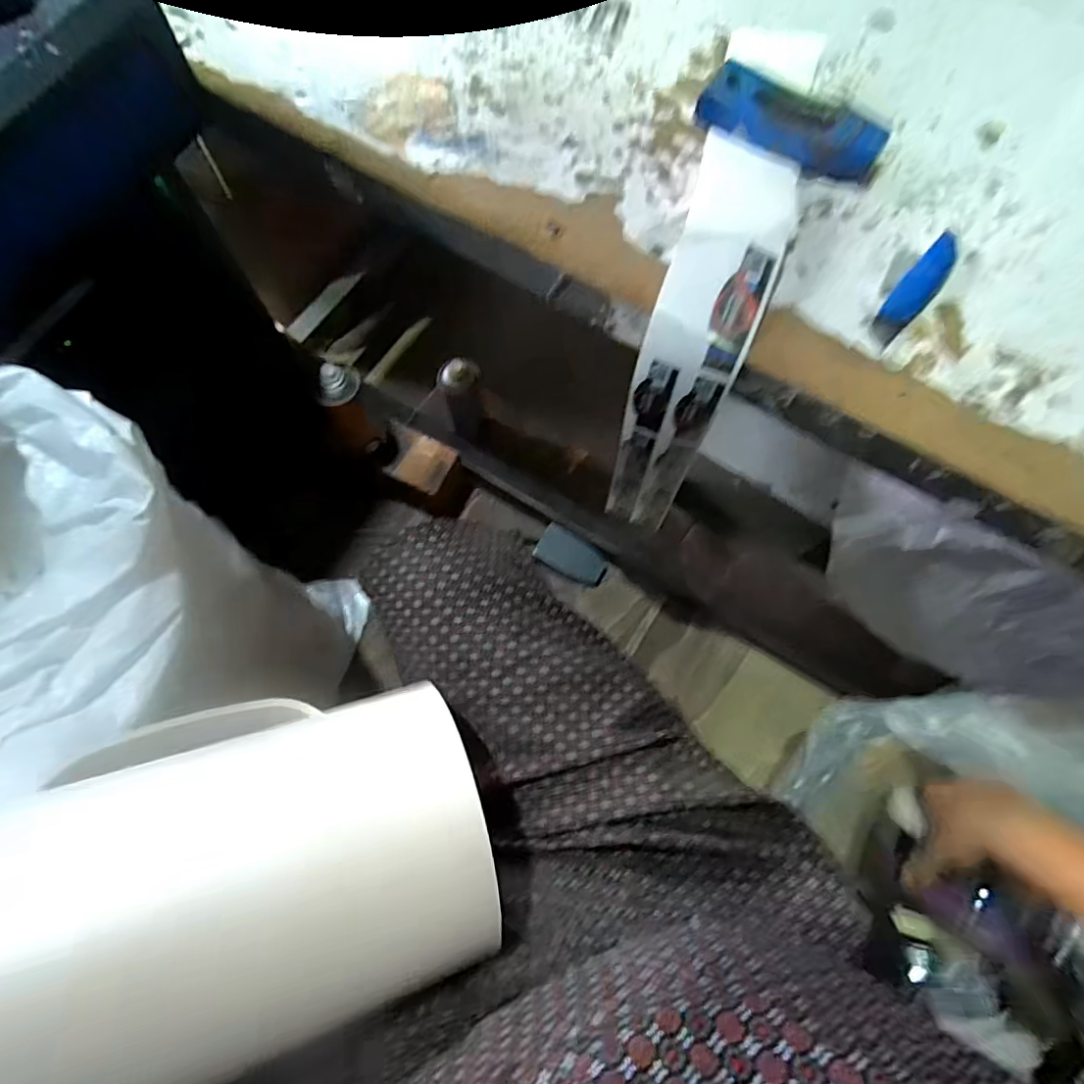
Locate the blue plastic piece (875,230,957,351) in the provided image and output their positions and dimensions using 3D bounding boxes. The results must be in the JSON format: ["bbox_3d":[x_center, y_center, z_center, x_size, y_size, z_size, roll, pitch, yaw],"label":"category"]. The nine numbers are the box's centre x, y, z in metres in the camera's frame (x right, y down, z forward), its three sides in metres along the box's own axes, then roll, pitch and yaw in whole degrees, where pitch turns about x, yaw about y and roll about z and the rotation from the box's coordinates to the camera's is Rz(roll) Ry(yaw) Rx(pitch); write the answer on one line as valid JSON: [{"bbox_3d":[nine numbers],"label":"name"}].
[{"bbox_3d":[0.259,-0.175,0.382,0.023,0.007,0.107,42,77,12],"label":"blue plastic piece"}]

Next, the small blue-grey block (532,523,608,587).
[{"bbox_3d":[0.048,0.024,0.895,0.116,0.016,0.069,27,101,-4],"label":"small blue-grey block"}]

